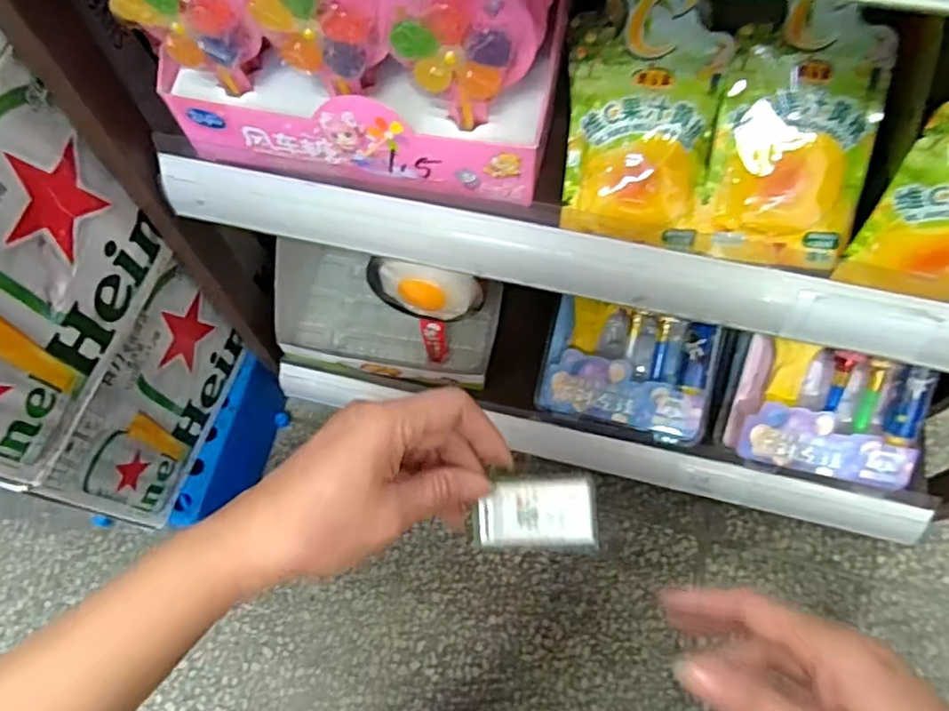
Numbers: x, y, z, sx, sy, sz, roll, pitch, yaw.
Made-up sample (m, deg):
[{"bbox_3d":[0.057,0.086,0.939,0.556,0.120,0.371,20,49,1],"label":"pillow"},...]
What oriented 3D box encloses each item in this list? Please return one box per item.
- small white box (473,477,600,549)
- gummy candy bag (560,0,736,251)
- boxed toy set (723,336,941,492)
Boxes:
[{"bbox_3d":[0.033,0.083,0.329,0.061,0.012,0.035,1,67,1],"label":"small white box"},{"bbox_3d":[0.089,-0.127,0.336,0.077,0.026,0.127,8,110,10],"label":"gummy candy bag"},{"bbox_3d":[0.283,0.048,0.507,0.134,0.040,0.094,11,92,7],"label":"boxed toy set"}]

